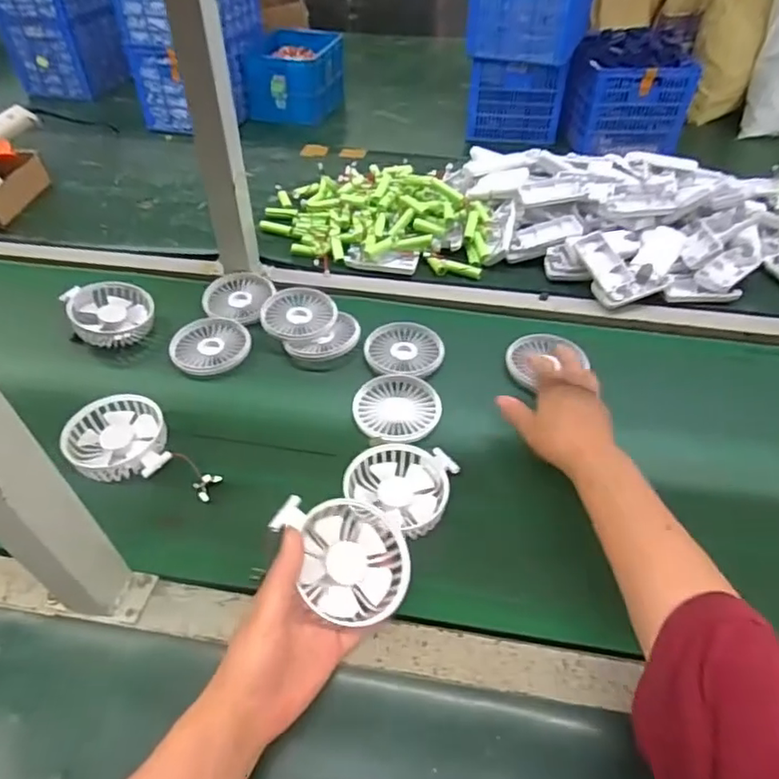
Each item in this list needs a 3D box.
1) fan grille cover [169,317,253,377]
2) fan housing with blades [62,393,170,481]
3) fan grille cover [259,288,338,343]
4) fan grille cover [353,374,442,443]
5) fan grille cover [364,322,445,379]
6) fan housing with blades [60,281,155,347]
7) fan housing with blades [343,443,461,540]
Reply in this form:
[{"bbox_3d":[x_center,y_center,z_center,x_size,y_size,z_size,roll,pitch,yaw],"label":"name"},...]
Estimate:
[{"bbox_3d":[-0.208,-0.052,0.664,0.086,0.019,0.083,23,50,21],"label":"fan grille cover"},{"bbox_3d":[-0.265,0.049,0.556,0.091,0.028,0.100,-14,47,-12],"label":"fan housing with blades"},{"bbox_3d":[-0.108,-0.093,0.692,0.087,0.018,0.087,0,45,1],"label":"fan grille cover"},{"bbox_3d":[0.008,0.018,0.598,0.085,0.005,0.095,-31,53,-26],"label":"fan grille cover"},{"bbox_3d":[0.017,-0.046,0.657,0.088,0.015,0.081,1,46,2],"label":"fan grille cover"},{"bbox_3d":[-0.332,-0.092,0.685,0.089,0.046,0.081,-25,50,-22],"label":"fan housing with blades"},{"bbox_3d":[0.008,0.085,0.517,0.092,0.017,0.082,14,47,14],"label":"fan housing with blades"}]

